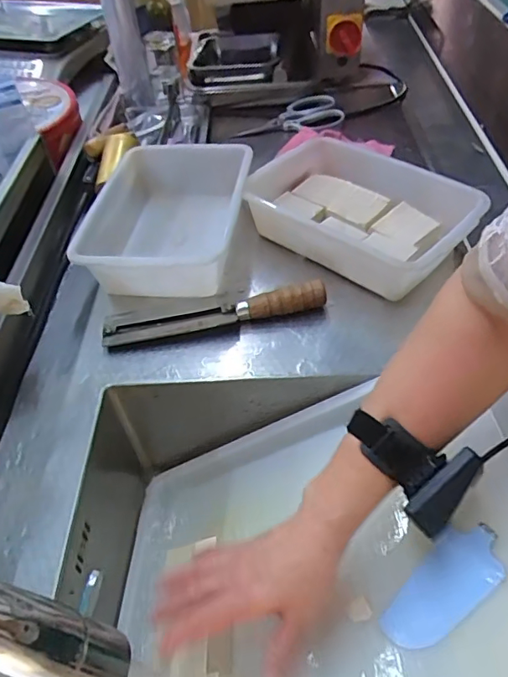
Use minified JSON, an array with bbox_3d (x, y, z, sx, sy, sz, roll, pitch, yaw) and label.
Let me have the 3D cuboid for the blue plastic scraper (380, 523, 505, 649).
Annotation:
[{"bbox_3d":[0.149,0.195,0.402,0.112,0.006,0.051,-45,35,-3],"label":"blue plastic scraper"}]

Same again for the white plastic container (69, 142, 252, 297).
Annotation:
[{"bbox_3d":[-0.115,-0.156,0.702,0.190,0.094,0.270,4,48,10],"label":"white plastic container"}]

